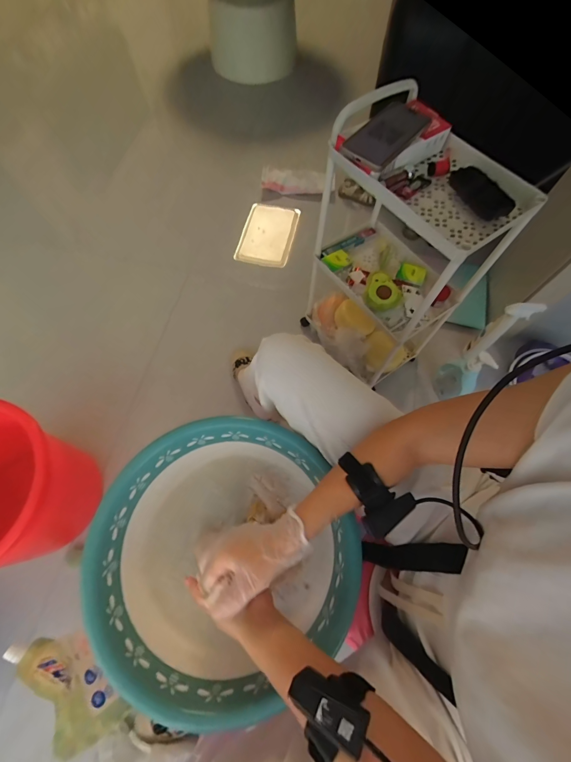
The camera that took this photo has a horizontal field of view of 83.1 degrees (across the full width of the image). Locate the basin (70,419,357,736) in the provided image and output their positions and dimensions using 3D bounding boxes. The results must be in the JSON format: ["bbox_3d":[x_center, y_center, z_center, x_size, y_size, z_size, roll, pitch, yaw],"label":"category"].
[{"bbox_3d":[-0.089,0.238,0.485,0.353,0.100,0.342,0,67,-1],"label":"basin"}]

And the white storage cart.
[{"bbox_3d":[0.235,-0.248,0.745,0.231,0.556,0.305,-37,72,-15],"label":"white storage cart"}]

